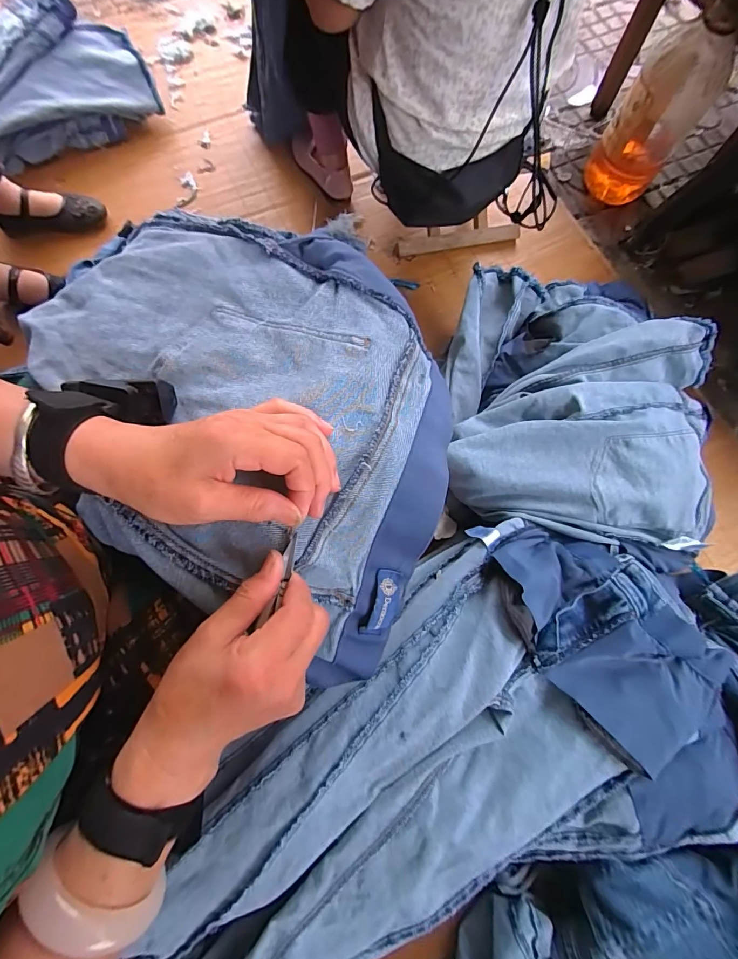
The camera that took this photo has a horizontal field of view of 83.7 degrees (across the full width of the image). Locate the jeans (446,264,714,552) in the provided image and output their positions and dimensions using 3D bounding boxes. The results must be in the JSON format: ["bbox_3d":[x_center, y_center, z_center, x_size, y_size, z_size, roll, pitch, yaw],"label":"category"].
[{"bbox_3d":[0.320,-0.152,0.665,0.405,0.131,0.482,6,76,2],"label":"jeans"}]

